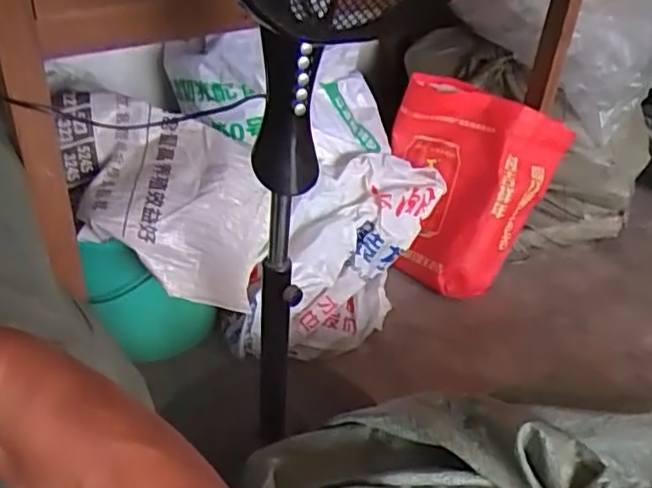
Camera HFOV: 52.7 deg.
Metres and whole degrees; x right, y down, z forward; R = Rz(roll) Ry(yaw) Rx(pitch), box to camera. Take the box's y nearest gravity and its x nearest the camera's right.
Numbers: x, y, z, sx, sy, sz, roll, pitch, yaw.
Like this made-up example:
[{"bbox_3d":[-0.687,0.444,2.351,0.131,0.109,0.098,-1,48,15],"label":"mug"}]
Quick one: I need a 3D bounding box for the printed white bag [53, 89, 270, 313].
[{"bbox_3d":[-0.241,-0.067,0.994,0.301,0.243,0.236,-3,35,-9],"label":"printed white bag"}]

